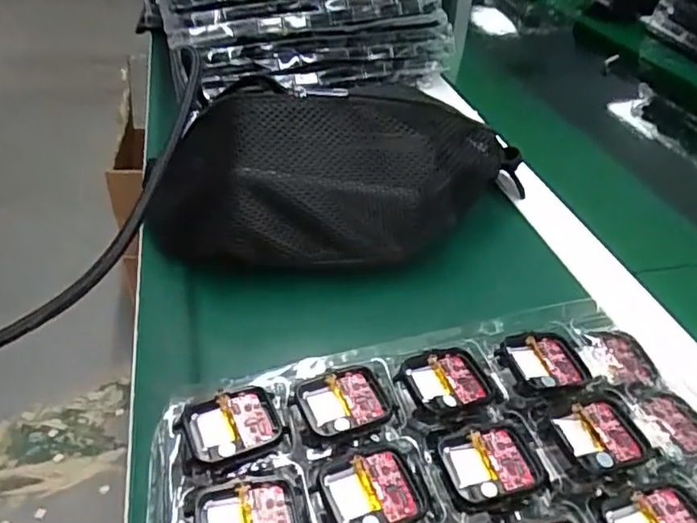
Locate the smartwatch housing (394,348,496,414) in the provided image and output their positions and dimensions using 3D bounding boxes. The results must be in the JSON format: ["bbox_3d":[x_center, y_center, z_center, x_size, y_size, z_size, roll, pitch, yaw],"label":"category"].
[{"bbox_3d":[0.052,0.062,0.307,0.047,0.008,0.035,-15,41,-20],"label":"smartwatch housing"}]

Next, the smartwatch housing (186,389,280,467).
[{"bbox_3d":[-0.055,0.079,0.282,0.043,0.005,0.034,-17,42,-22],"label":"smartwatch housing"}]

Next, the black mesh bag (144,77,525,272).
[{"bbox_3d":[0.000,-0.062,0.407,0.269,0.091,0.105,-4,39,-7],"label":"black mesh bag"}]

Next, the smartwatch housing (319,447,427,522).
[{"bbox_3d":[0.011,0.101,0.260,0.042,0.005,0.036,-14,41,-19],"label":"smartwatch housing"}]

